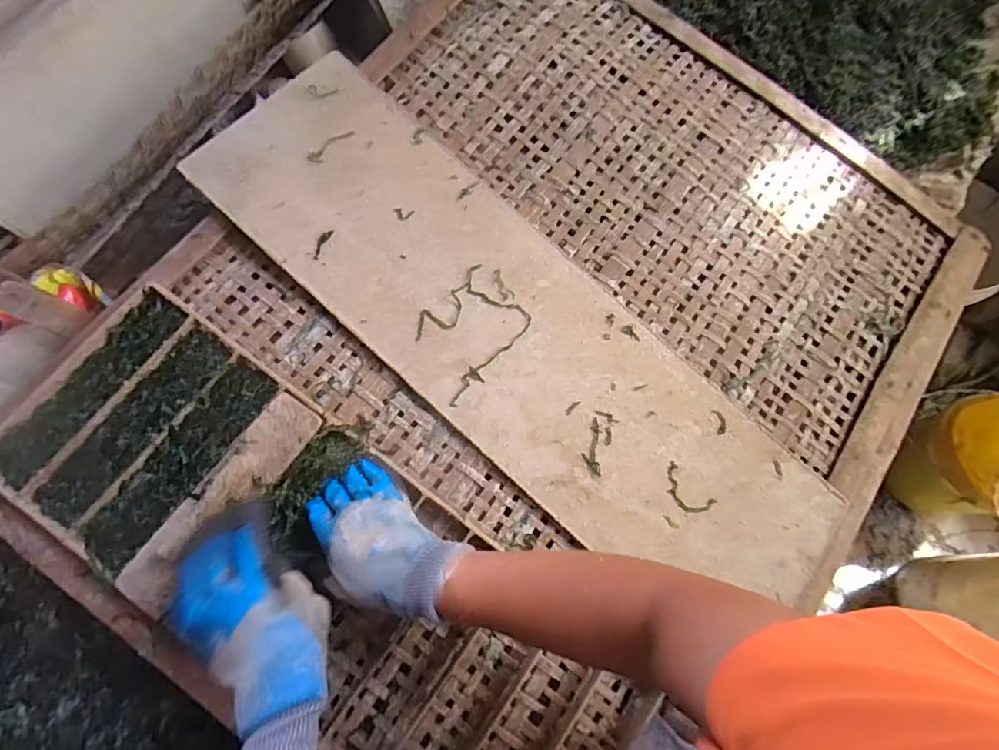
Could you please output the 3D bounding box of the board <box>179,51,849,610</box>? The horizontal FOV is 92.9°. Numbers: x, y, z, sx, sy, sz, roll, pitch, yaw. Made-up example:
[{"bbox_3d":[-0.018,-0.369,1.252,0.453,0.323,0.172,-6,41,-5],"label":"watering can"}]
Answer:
[{"bbox_3d":[0.024,-0.044,0.533,0.784,0.007,0.237,43,76,3],"label":"board"}]

